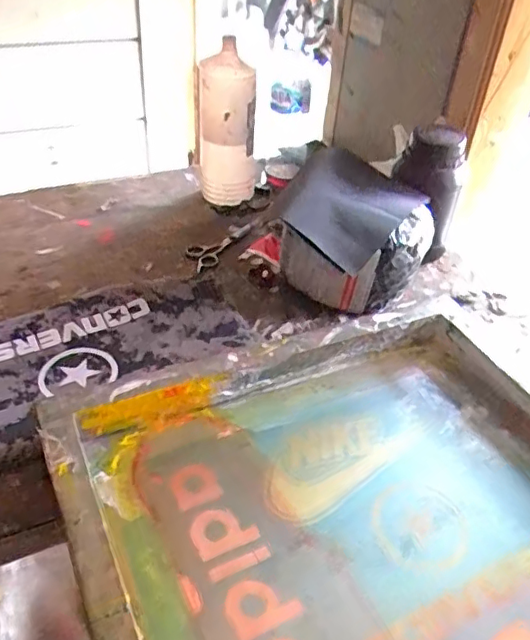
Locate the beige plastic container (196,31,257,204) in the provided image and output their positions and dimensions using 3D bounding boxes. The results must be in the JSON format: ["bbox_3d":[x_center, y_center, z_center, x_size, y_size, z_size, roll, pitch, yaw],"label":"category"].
[{"bbox_3d":[-0.055,-0.272,0.858,0.083,0.233,0.072,6,39,1],"label":"beige plastic container"}]

